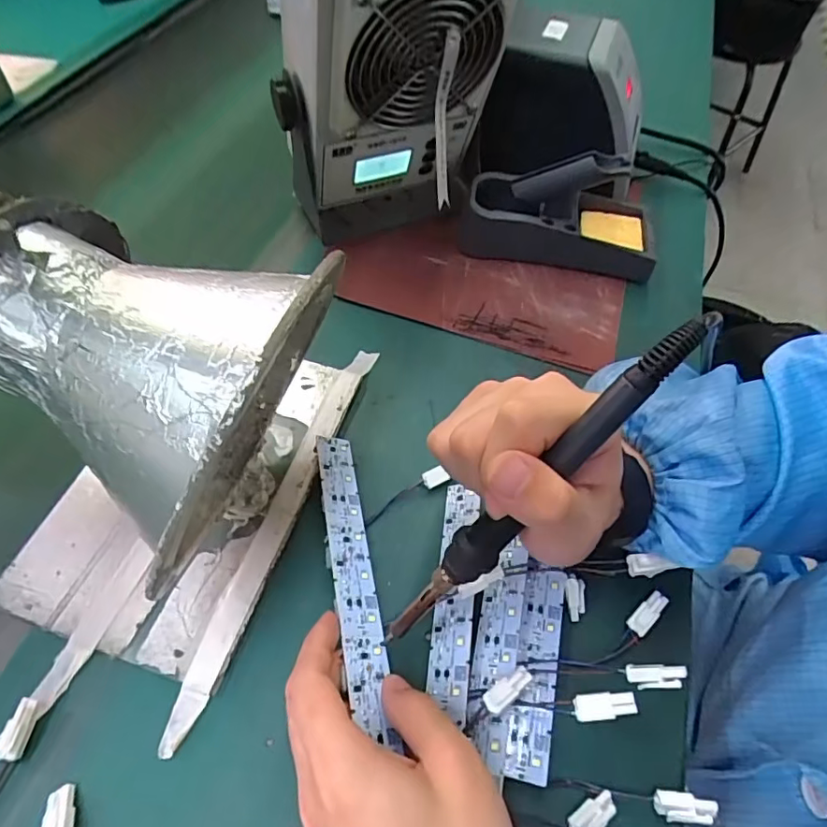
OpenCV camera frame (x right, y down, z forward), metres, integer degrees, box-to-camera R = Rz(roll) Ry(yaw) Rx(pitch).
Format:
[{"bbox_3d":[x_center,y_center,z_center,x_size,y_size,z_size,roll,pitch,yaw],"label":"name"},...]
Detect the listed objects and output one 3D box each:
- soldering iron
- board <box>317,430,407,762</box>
[{"bbox_3d":[0.045,0.039,0.228,0.016,0.199,0.020,5,41,-47],"label":"soldering iron"},{"bbox_3d":[-0.034,0.084,0.304,0.024,0.004,0.172,9,46,-28],"label":"board"}]

